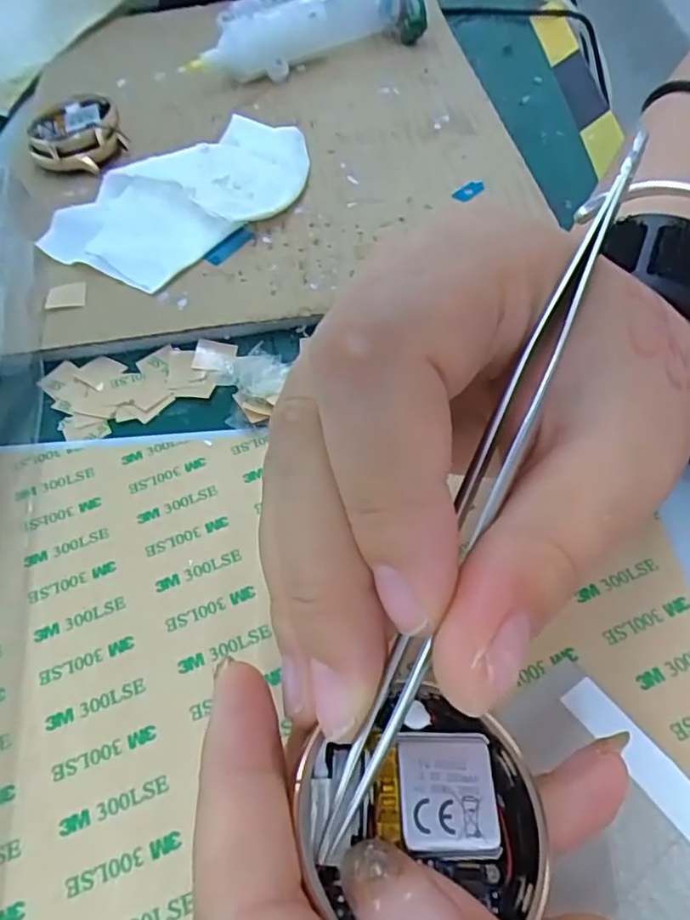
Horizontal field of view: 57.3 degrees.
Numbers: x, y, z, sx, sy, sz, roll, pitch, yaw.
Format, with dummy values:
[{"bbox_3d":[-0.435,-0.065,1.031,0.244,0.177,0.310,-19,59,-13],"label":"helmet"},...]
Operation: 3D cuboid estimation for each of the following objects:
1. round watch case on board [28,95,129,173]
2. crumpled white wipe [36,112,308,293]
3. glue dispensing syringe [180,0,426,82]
[{"bbox_3d":[-0.135,-0.162,0.318,0.044,0.020,0.048,-2,55,3],"label":"round watch case on board"},{"bbox_3d":[-0.069,-0.118,0.280,0.118,0.016,0.069,-39,61,-20],"label":"crumpled white wipe"},{"bbox_3d":[-0.023,-0.244,0.358,0.132,0.031,0.035,-24,57,-11],"label":"glue dispensing syringe"}]

